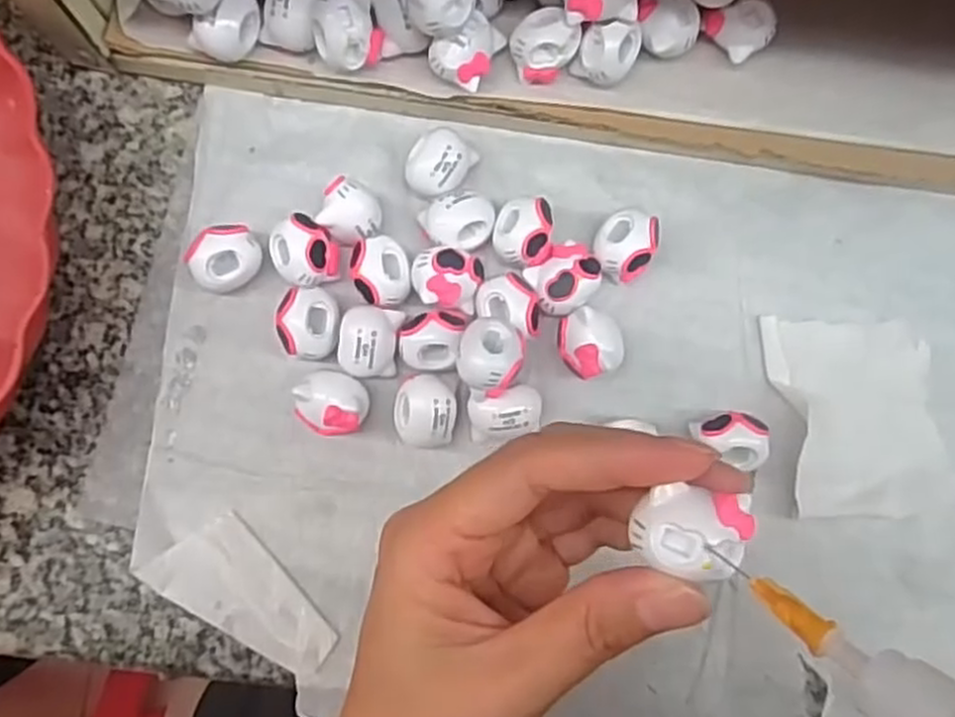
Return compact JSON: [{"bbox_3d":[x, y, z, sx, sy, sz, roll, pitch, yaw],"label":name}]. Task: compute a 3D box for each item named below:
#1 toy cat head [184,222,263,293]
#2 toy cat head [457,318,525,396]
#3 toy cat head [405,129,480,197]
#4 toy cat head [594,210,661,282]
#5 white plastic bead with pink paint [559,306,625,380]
[{"bbox_3d":[-0.089,-0.035,0.280,0.020,0.020,0.025,45,84,4],"label":"toy cat head"},{"bbox_3d":[0.005,-0.001,0.263,0.022,0.019,0.025,33,83,3],"label":"toy cat head"},{"bbox_3d":[-0.014,-0.071,0.285,0.021,0.019,0.024,27,82,2],"label":"toy cat head"},{"bbox_3d":[0.053,-0.041,0.284,0.022,0.017,0.025,34,83,3],"label":"toy cat head"},{"bbox_3d":[0.040,-0.004,0.278,0.023,0.020,0.022,0,82,-1],"label":"white plastic bead with pink paint"}]

